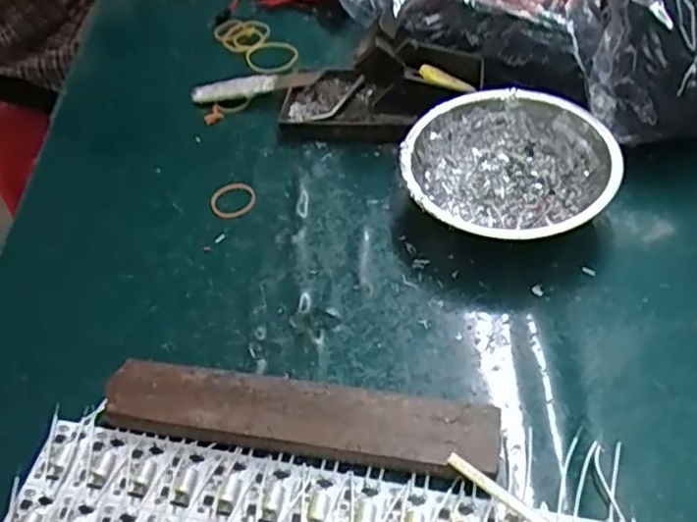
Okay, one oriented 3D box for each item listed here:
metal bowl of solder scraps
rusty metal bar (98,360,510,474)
[{"bbox_3d":[0.099,-0.053,0.413,0.124,0.047,0.123,-3,51,4],"label":"metal bowl of solder scraps"},{"bbox_3d":[-0.025,0.080,0.334,0.198,0.019,0.035,5,51,10],"label":"rusty metal bar"}]

